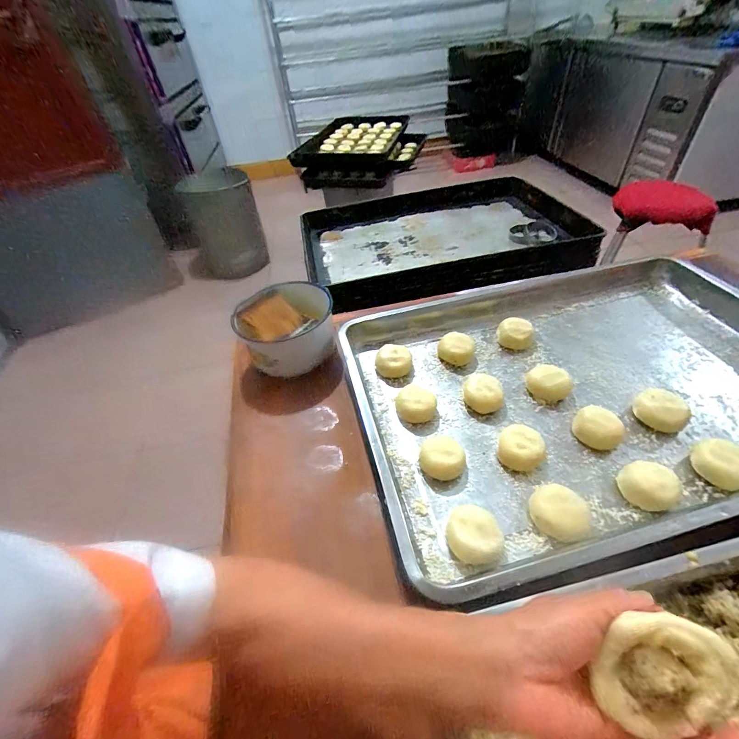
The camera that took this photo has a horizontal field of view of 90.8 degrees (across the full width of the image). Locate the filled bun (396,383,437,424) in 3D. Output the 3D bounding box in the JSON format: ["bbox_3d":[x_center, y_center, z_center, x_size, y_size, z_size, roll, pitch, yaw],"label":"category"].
[{"bbox_3d":[0.061,0.043,0.485,0.050,0.031,0.052,-3,45,4],"label":"filled bun"}]

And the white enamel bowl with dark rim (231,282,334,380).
[{"bbox_3d":[-0.127,-0.060,0.574,0.136,0.088,0.142,-4,46,4],"label":"white enamel bowl with dark rim"}]

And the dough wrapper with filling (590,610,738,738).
[{"bbox_3d":[0.165,0.171,0.208,0.055,0.032,0.067,35,85,25],"label":"dough wrapper with filling"}]

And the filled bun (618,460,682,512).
[{"bbox_3d":[0.291,0.120,0.379,0.045,0.033,0.050,-33,50,-24],"label":"filled bun"}]

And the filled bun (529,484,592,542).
[{"bbox_3d":[0.187,0.143,0.359,0.052,0.027,0.045,24,53,28],"label":"filled bun"}]

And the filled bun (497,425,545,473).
[{"bbox_3d":[0.174,0.090,0.420,0.049,0.033,0.046,20,51,25],"label":"filled bun"}]

